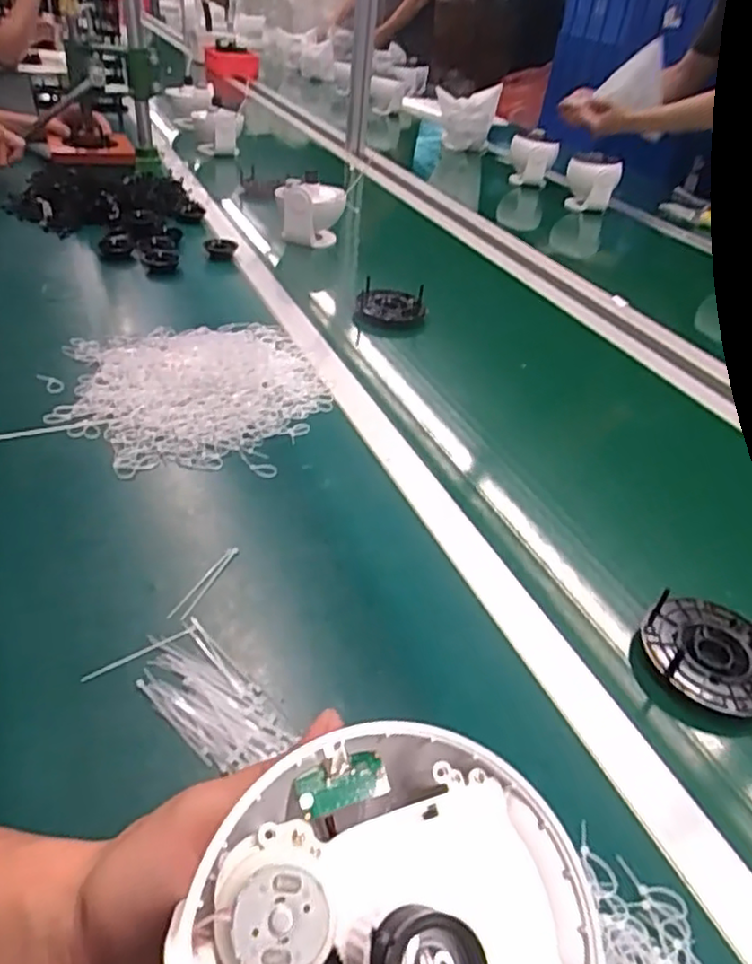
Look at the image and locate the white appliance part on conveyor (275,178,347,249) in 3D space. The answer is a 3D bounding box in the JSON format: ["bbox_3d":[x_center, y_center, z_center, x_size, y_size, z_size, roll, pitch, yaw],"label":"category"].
[{"bbox_3d":[-0.117,-0.469,1.149,0.121,0.114,0.070,3,39,-3],"label":"white appliance part on conveyor"}]

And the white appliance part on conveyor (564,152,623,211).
[{"bbox_3d":[0.500,-0.710,1.546,0.057,0.127,0.139,-11,30,-32],"label":"white appliance part on conveyor"}]

